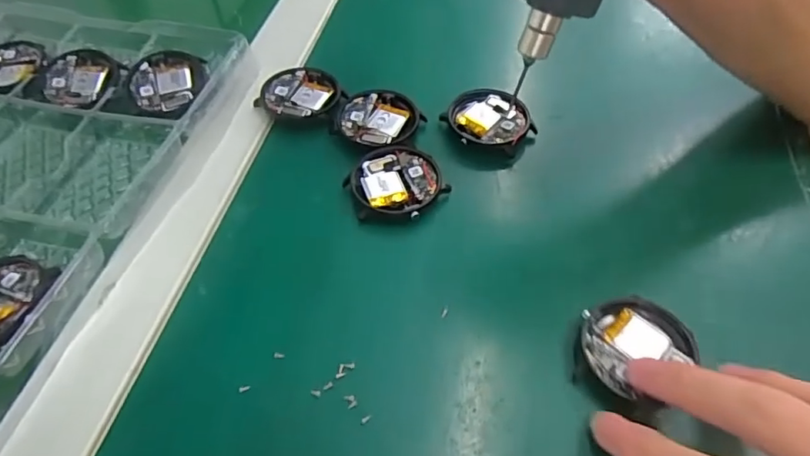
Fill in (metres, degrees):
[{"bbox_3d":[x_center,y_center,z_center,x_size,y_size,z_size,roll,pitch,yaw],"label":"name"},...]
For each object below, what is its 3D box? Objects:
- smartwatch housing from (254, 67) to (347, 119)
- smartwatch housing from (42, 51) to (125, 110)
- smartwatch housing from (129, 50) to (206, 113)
[{"bbox_3d":[-0.060,-0.077,0.306,0.042,0.005,0.041,-1,53,1],"label":"smartwatch housing"},{"bbox_3d":[-0.194,-0.089,0.317,0.045,0.012,0.041,-1,53,1],"label":"smartwatch housing"},{"bbox_3d":[-0.138,-0.082,0.310,0.042,0.010,0.043,7,65,-3],"label":"smartwatch housing"}]

